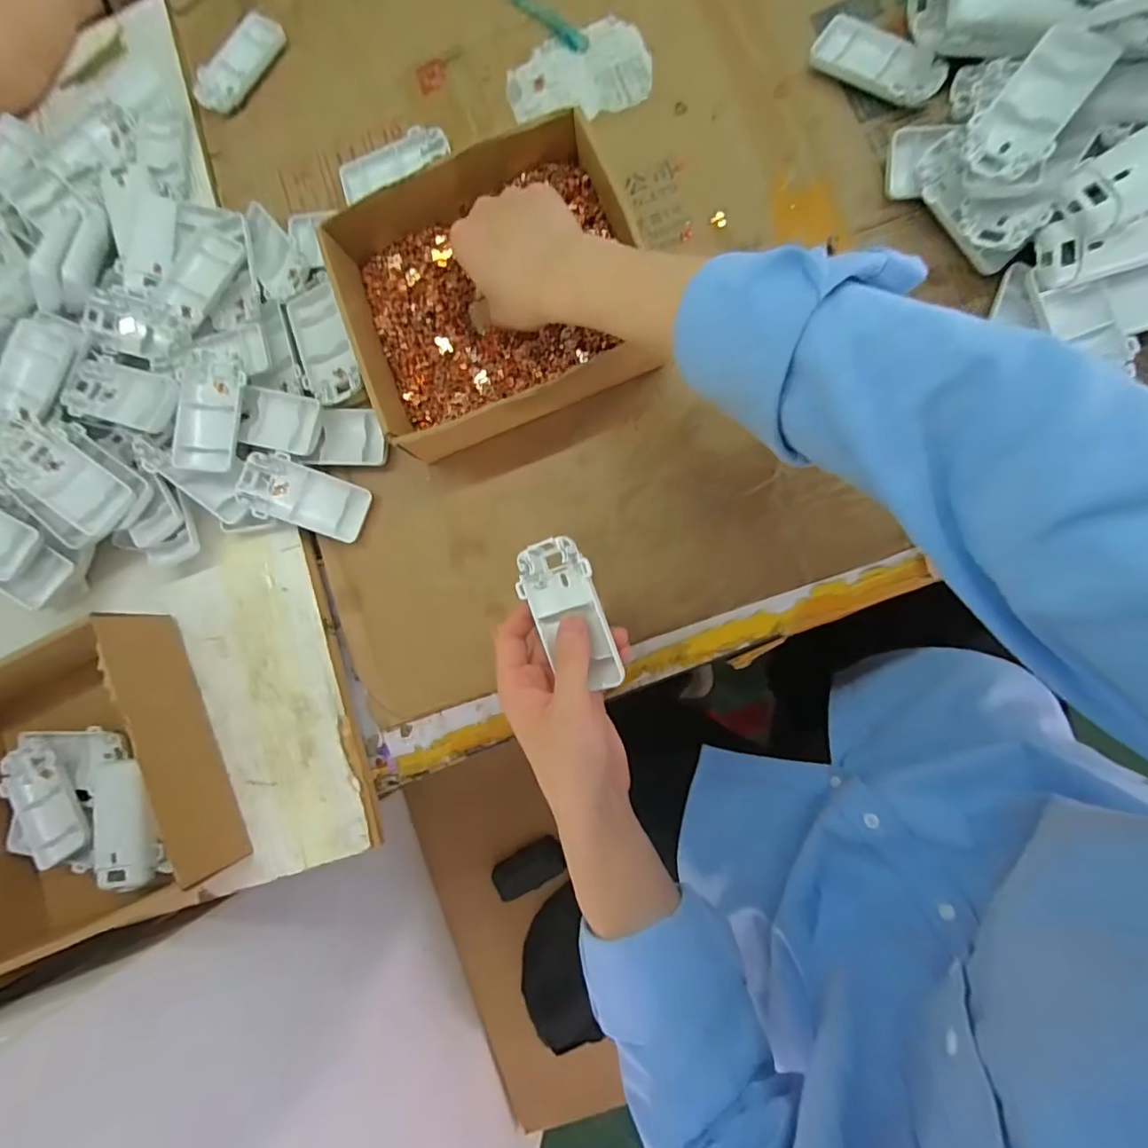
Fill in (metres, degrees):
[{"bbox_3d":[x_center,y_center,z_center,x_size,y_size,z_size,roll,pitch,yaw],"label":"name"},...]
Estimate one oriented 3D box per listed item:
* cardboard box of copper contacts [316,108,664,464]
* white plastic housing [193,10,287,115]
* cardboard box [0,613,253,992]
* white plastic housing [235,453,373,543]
[{"bbox_3d":[-0.054,-0.205,0.420,0.211,0.060,0.186,-20,85,4],"label":"cardboard box of copper contacts"},{"bbox_3d":[-0.309,-0.469,0.521,0.047,0.008,0.096,38,91,10],"label":"white plastic housing"},{"bbox_3d":[-0.389,0.163,0.438,0.207,0.074,0.234,-24,82,6],"label":"cardboard box"},{"bbox_3d":[-0.217,-0.062,0.456,0.097,0.015,0.049,20,89,-8],"label":"white plastic housing"}]

